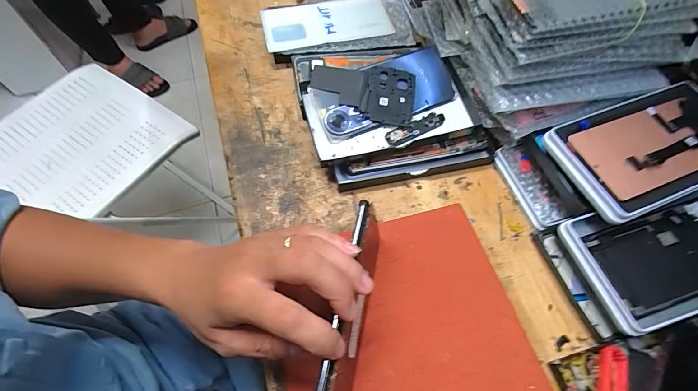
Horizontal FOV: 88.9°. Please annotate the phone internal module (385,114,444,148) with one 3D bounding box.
[{"bbox_3d":[0.072,-0.071,0.382,0.068,0.007,0.019,-24,63,-13],"label":"phone internal module"}]

